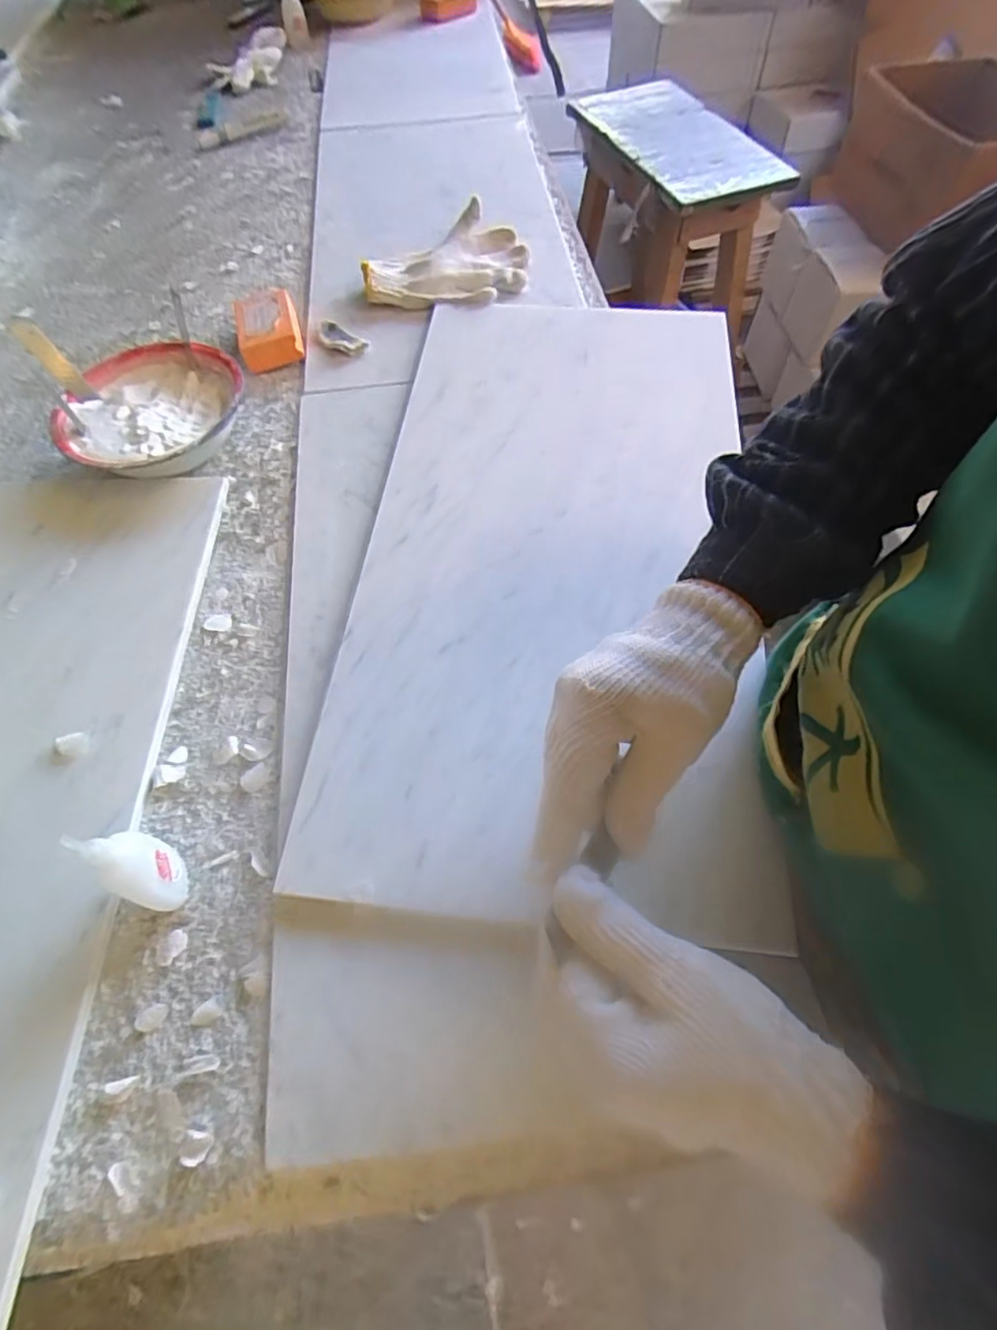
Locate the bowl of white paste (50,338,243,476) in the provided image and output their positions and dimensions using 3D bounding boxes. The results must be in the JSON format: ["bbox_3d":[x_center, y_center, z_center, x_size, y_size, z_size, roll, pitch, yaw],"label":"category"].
[{"bbox_3d":[-0.308,-0.227,0.562,0.152,0.042,0.158,-1,61,2],"label":"bowl of white paste"}]

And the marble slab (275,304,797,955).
[{"bbox_3d":[0.049,-0.106,0.494,0.295,0.023,0.592,5,61,5],"label":"marble slab"}]

